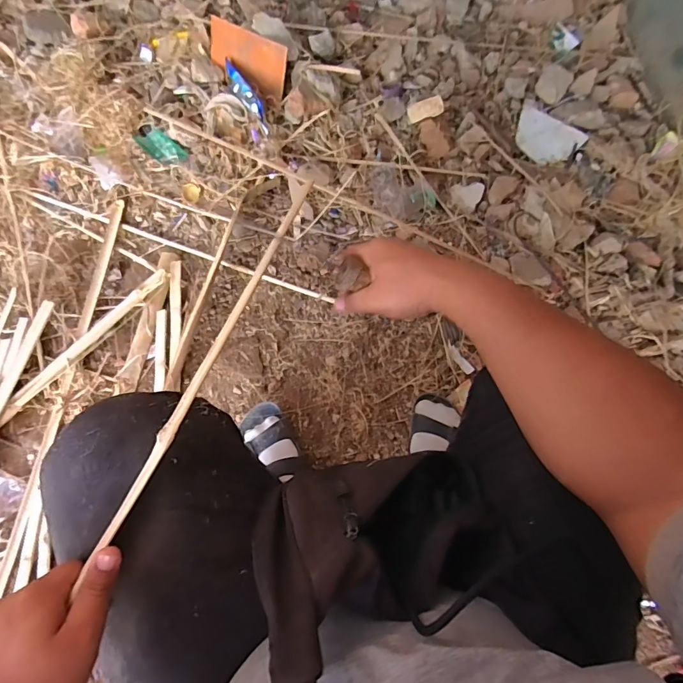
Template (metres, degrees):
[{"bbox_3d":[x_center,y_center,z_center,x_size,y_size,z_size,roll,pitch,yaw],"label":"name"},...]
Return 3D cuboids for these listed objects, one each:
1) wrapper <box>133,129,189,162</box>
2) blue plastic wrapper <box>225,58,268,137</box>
[{"bbox_3d":[-0.395,-0.429,0.909,0.106,0.020,0.052,35,77,7],"label":"wrapper"},{"bbox_3d":[-0.210,-0.546,0.910,0.028,0.042,0.195,-31,74,-9],"label":"blue plastic wrapper"}]

